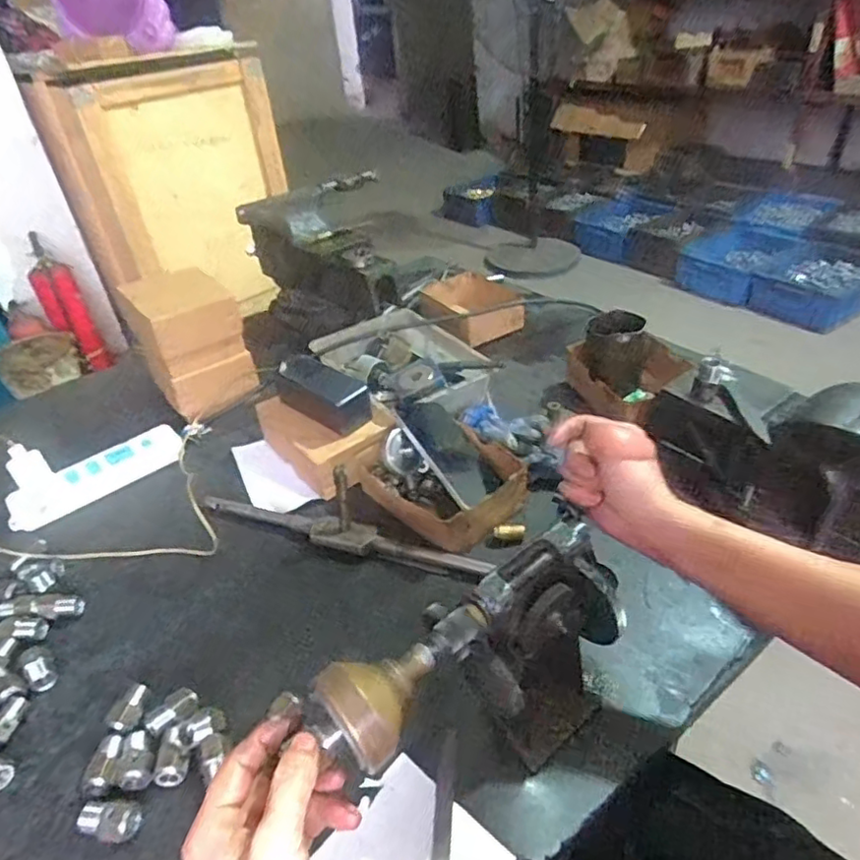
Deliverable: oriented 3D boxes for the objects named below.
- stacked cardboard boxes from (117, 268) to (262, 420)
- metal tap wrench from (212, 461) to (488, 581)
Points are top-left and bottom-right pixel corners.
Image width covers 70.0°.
[{"bbox_3d":[-0.332,-0.120,0.875,0.128,0.191,0.106,-25,40,-24],"label":"stacked cardboard boxes"},{"bbox_3d":[-0.103,0.087,0.663,0.370,0.084,0.050,7,38,17],"label":"metal tap wrench"}]

